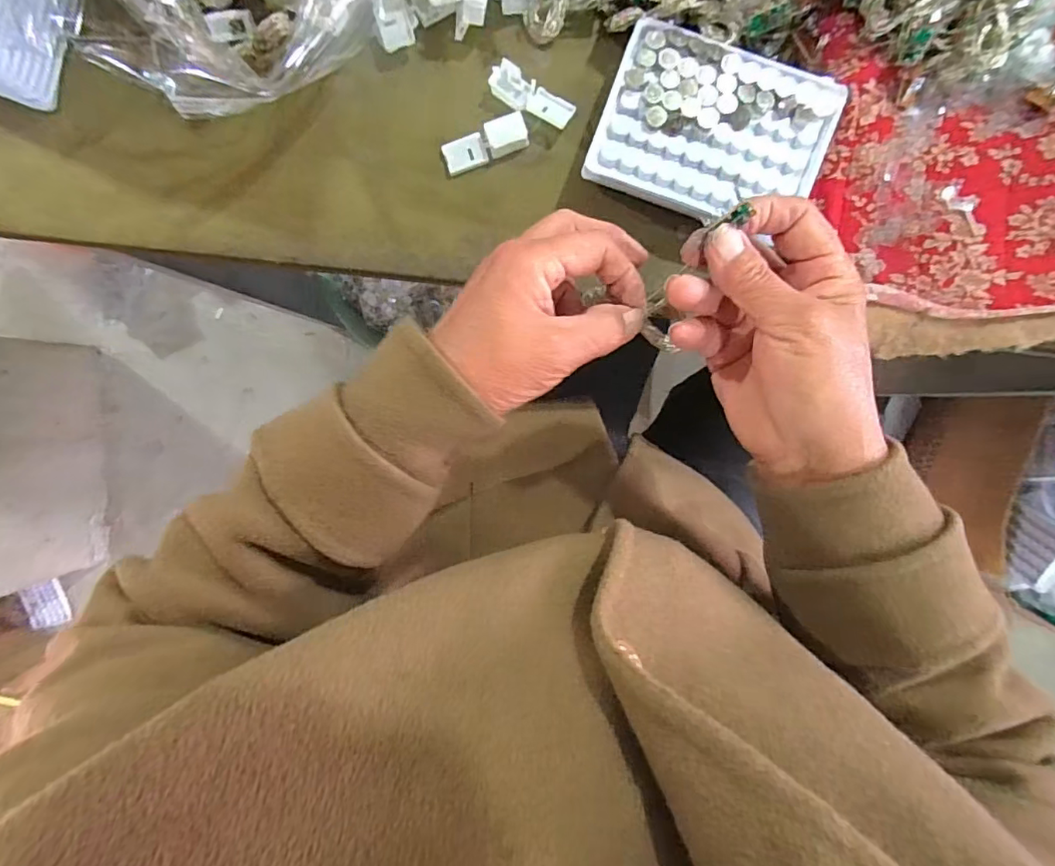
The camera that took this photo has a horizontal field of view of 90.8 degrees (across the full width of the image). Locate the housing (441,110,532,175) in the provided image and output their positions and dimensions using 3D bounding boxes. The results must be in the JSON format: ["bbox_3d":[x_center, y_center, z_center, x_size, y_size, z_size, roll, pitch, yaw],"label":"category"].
[{"bbox_3d":[-0.027,-0.183,0.329,0.054,0.008,0.019,-19,93,3],"label":"housing"}]

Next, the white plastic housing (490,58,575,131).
[{"bbox_3d":[0.003,-0.210,0.325,0.055,0.007,0.020,31,95,0],"label":"white plastic housing"}]

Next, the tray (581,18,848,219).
[{"bbox_3d":[0.109,-0.177,0.305,0.128,0.011,0.092,21,95,1],"label":"tray"}]

